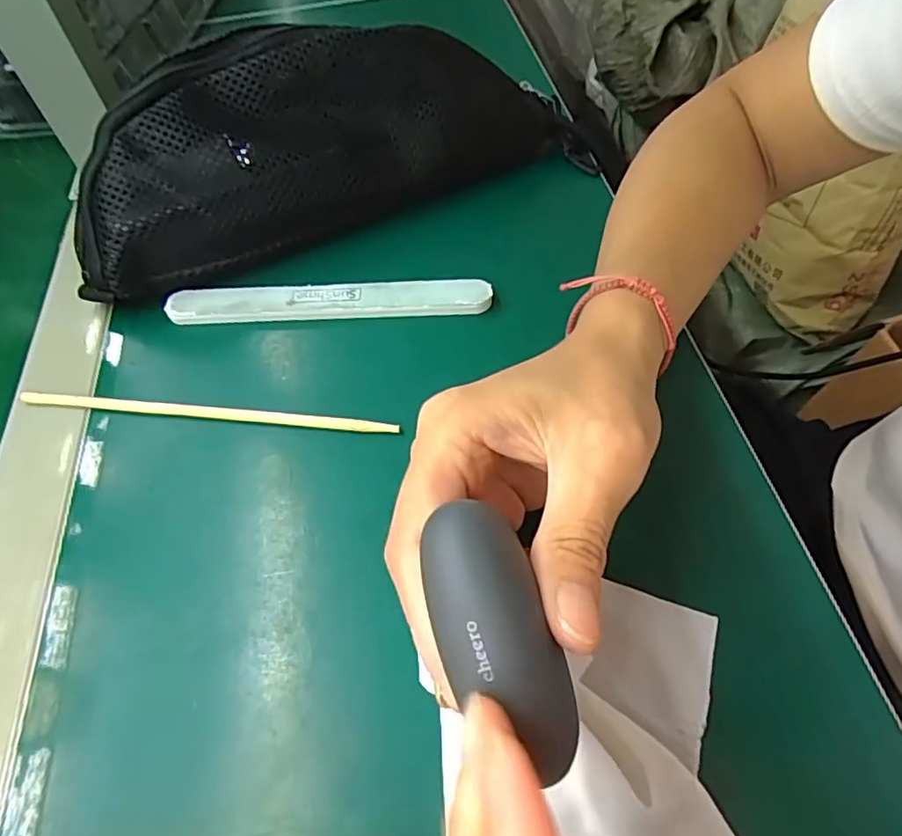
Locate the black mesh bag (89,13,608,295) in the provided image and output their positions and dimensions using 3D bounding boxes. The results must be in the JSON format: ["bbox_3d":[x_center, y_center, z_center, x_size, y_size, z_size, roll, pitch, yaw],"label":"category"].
[{"bbox_3d":[-0.066,-0.166,0.328,0.301,0.090,0.088,-22,57,-10],"label":"black mesh bag"}]

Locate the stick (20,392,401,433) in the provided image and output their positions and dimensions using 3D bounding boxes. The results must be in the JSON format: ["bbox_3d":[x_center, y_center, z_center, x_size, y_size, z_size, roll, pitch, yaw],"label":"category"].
[{"bbox_3d":[-0.118,-0.003,0.278,0.187,0.006,0.007,4,57,7],"label":"stick"}]

